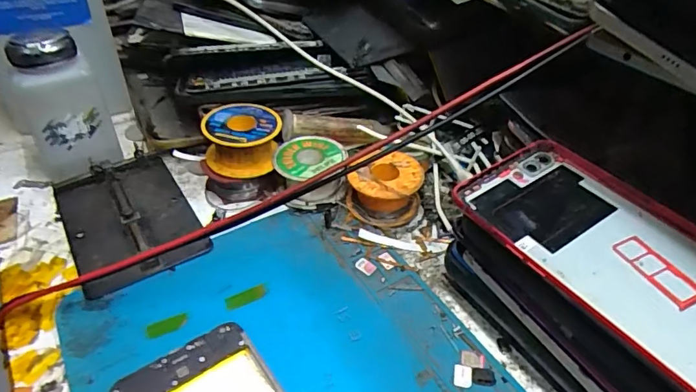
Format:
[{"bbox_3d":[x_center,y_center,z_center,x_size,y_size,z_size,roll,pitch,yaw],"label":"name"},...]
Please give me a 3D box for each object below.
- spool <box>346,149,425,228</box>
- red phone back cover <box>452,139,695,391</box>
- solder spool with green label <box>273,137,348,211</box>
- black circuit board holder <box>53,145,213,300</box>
[{"bbox_3d":[0.026,-0.006,0.348,0.051,0.033,0.046,3,42,2],"label":"spool"},{"bbox_3d":[0.124,0.029,0.216,0.074,0.011,0.157,-24,47,-25],"label":"red phone back cover"},{"bbox_3d":[-0.028,-0.019,0.362,0.050,0.030,0.053,1,42,0],"label":"solder spool with green label"},{"bbox_3d":[-0.154,0.012,0.336,0.080,0.012,0.120,-23,47,-24],"label":"black circuit board holder"}]

